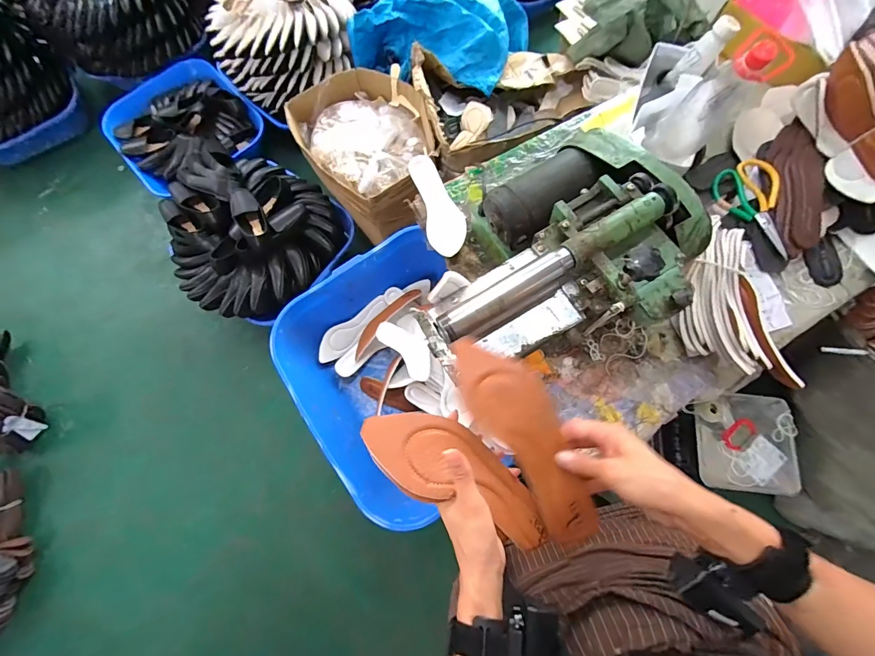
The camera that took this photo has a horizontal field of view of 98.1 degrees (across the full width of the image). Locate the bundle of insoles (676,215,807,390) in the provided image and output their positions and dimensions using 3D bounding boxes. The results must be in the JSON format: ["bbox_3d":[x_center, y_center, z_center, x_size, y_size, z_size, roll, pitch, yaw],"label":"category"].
[{"bbox_3d":[0.484,-0.046,0.640,0.129,0.073,0.303,-8,74,0],"label":"bundle of insoles"}]

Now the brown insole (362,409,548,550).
[{"bbox_3d":[0.025,0.142,0.374,0.206,0.032,0.073,31,77,-5],"label":"brown insole"}]

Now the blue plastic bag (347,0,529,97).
[{"bbox_3d":[0.015,-1.013,1.321,0.618,0.231,0.426,6,75,4],"label":"blue plastic bag"}]

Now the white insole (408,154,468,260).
[{"bbox_3d":[0.004,-0.253,0.778,0.078,0.018,0.233,-15,74,-2],"label":"white insole"}]

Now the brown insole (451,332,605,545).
[{"bbox_3d":[0.092,0.110,0.392,0.074,0.018,0.228,-29,85,-6],"label":"brown insole"}]

